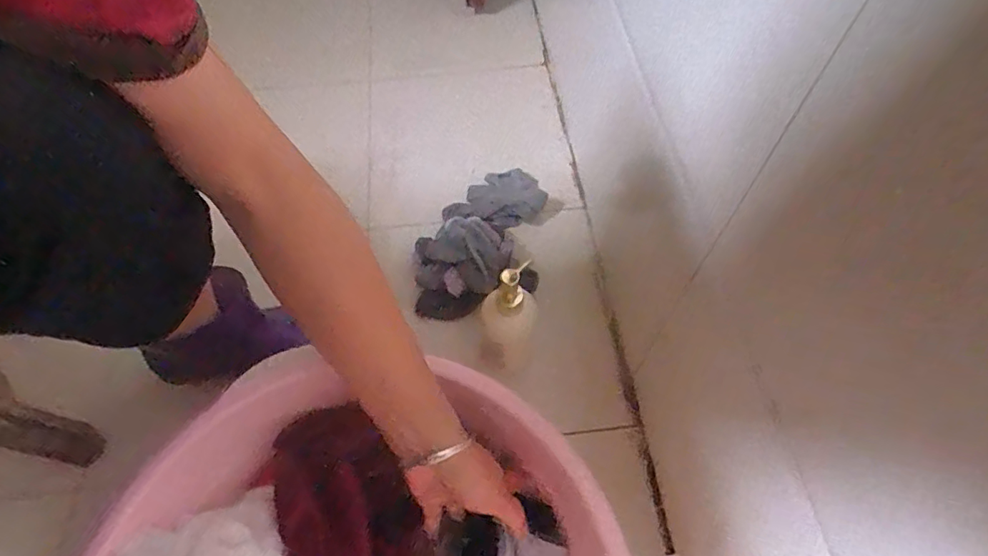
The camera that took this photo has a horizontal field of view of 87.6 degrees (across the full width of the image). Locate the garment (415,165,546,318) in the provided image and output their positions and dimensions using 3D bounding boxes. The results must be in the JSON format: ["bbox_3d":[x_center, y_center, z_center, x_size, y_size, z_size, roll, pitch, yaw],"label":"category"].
[{"bbox_3d":[-0.024,-0.059,0.664,0.137,0.075,0.248,23,62,15],"label":"garment"}]

